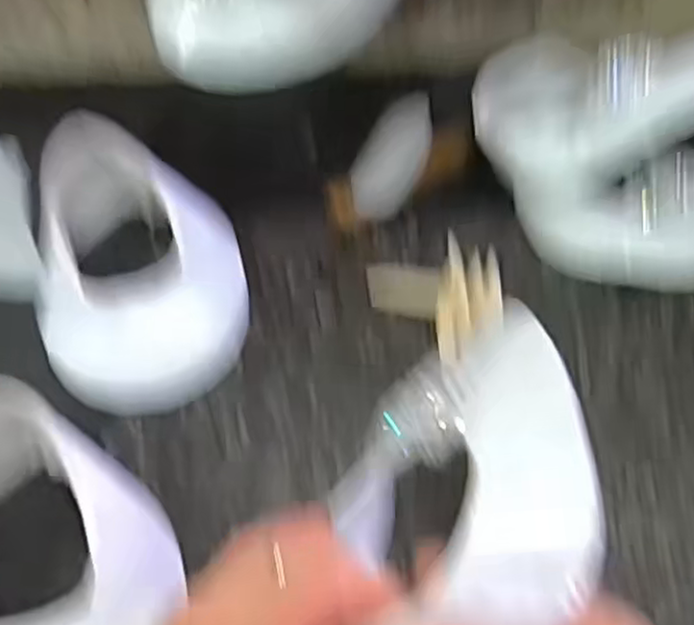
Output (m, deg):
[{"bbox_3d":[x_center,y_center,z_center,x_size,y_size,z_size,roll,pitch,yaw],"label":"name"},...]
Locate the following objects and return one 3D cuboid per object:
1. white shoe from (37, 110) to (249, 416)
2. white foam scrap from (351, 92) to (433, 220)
[{"bbox_3d":[-0.131,-0.036,0.450,0.127,0.064,0.172,-4,56,-2],"label":"white shoe"},{"bbox_3d":[0.037,-0.122,0.528,0.043,0.015,0.136,16,56,11],"label":"white foam scrap"}]

